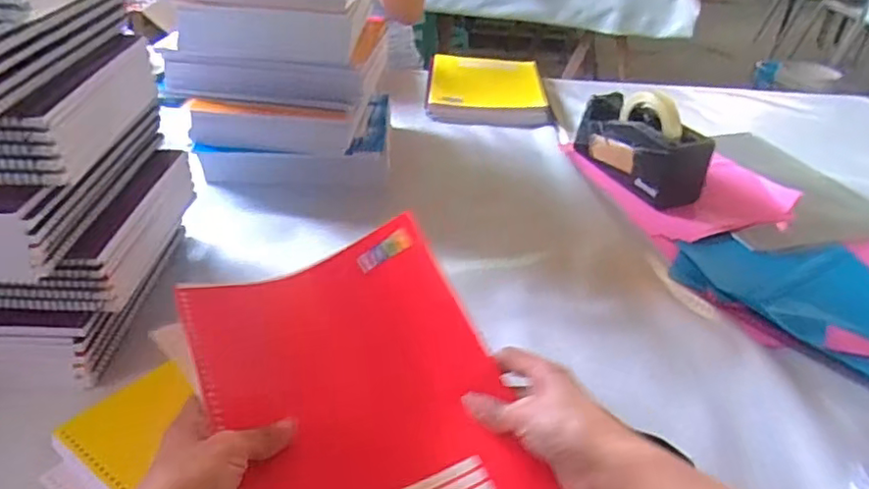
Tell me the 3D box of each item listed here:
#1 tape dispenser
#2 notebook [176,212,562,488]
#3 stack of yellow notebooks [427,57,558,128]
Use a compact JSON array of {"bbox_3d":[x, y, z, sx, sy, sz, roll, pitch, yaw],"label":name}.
[{"bbox_3d":[0.283,-0.140,0.853,0.070,0.125,0.196,-13,38,-22],"label":"tape dispenser"},{"bbox_3d":[-0.052,0.095,0.416,0.184,0.031,0.238,-14,53,-24],"label":"notebook"},{"bbox_3d":[0.092,-0.283,1.104,0.200,0.040,0.248,3,35,-1],"label":"stack of yellow notebooks"}]

